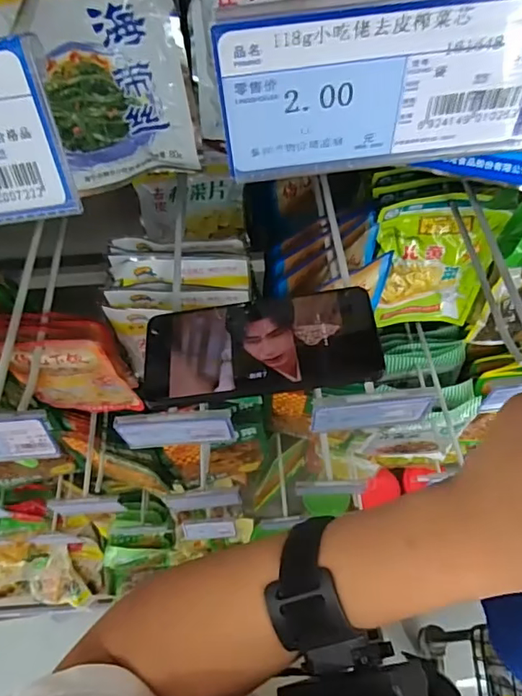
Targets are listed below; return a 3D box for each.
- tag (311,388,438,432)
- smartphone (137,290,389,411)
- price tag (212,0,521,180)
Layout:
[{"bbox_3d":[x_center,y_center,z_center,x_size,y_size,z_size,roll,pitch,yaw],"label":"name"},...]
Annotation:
[{"bbox_3d":[0.075,0.041,0.342,0.082,0.034,0.007,-7,45,-2],"label":"tag"},{"bbox_3d":[-0.002,-0.003,0.362,0.163,0.009,0.080,-7,56,5],"label":"smartphone"},{"bbox_3d":[0.030,-0.063,0.123,0.079,0.042,0.007,-7,63,-1],"label":"price tag"}]

